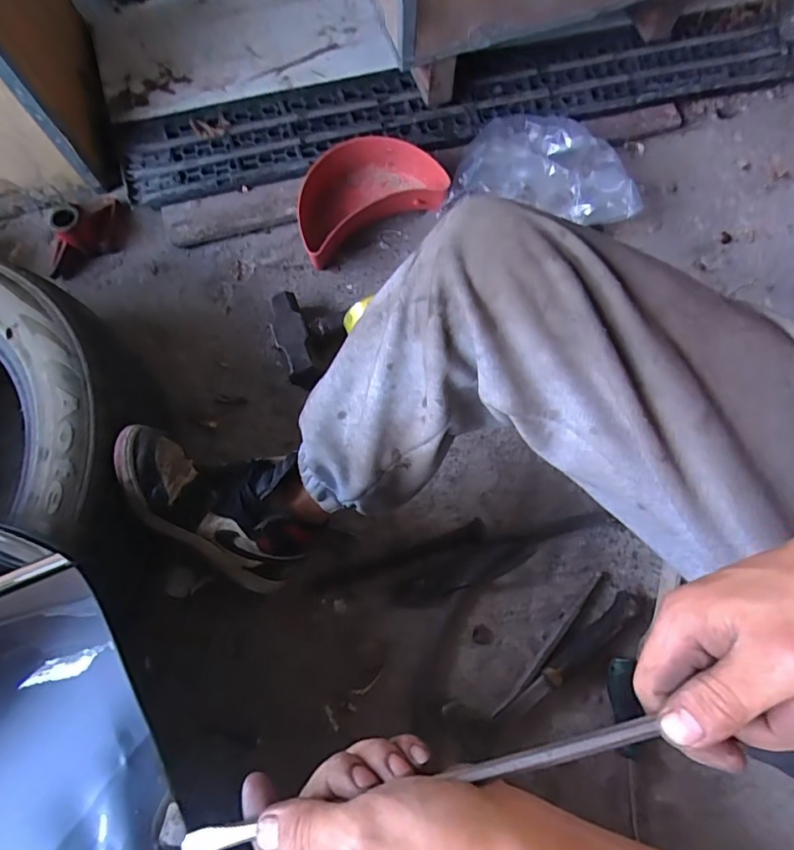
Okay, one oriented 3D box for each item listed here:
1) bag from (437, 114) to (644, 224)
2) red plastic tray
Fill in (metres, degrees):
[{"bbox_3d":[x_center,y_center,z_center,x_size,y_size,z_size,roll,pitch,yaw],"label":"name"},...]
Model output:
[{"bbox_3d":[0.244,-0.407,0.814,0.291,0.072,0.168,11,73,5],"label":"bag"},{"bbox_3d":[-0.046,-0.370,0.801,0.226,0.096,0.120,-24,74,-6],"label":"red plastic tray"}]

